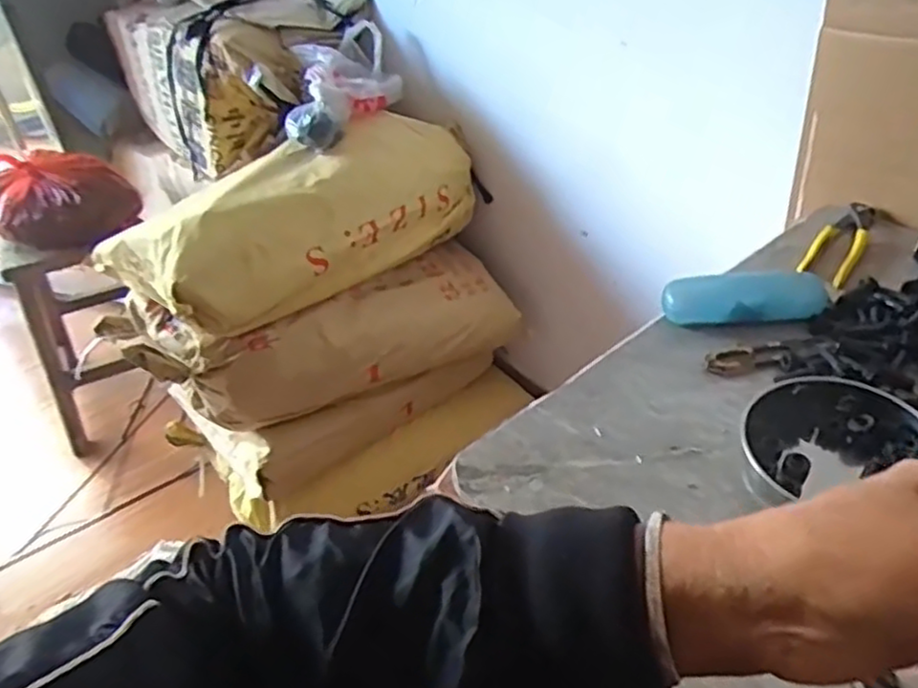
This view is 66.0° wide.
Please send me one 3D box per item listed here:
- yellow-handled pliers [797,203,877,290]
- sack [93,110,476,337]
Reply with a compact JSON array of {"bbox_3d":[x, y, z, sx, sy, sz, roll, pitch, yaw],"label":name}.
[{"bbox_3d":[0.412,-0.110,0.759,0.047,0.015,0.176,25,48,30],"label":"yellow-handled pliers"},{"bbox_3d":[-0.267,-0.235,1.222,0.592,0.181,0.318,-34,48,-31],"label":"sack"}]

